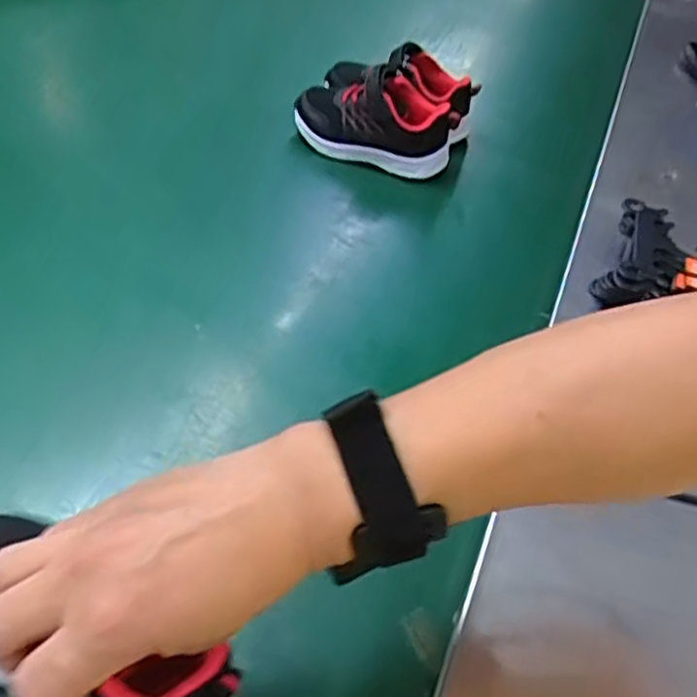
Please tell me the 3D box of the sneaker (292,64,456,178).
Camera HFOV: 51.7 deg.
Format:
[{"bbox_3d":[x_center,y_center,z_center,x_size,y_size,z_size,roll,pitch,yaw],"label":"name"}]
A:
[{"bbox_3d":[0.024,-0.218,0.673,0.150,0.072,0.069,16,47,8],"label":"sneaker"}]

